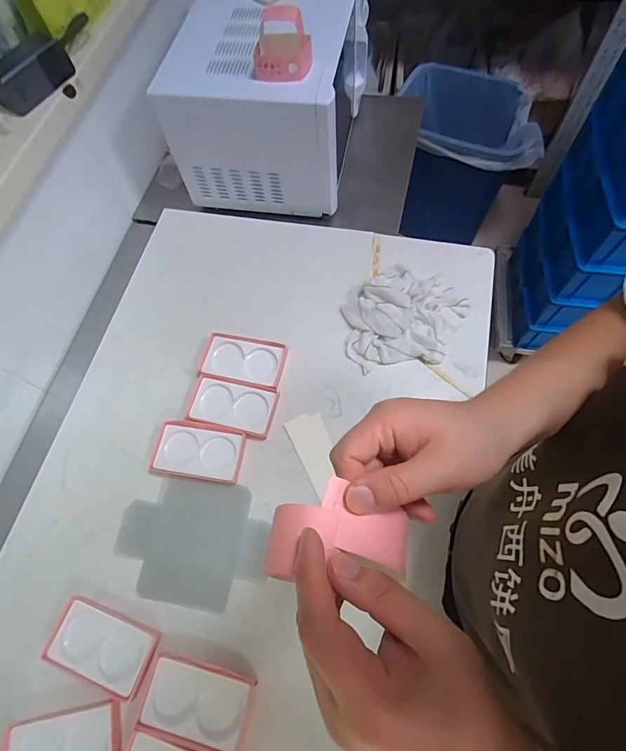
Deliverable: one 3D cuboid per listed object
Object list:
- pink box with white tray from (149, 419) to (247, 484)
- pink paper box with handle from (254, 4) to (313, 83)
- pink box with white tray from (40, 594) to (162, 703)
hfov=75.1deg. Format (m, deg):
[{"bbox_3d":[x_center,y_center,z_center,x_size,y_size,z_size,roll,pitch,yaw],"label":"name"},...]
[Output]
[{"bbox_3d":[-0.189,0.124,0.677,0.146,0.016,0.088,9,68,6],"label":"pink box with white tray"},{"bbox_3d":[-0.050,-0.514,0.629,0.089,0.090,0.051,-4,67,2],"label":"pink paper box with handle"},{"bbox_3d":[-0.297,0.380,0.573,0.150,0.021,0.082,17,69,9],"label":"pink box with white tray"}]

